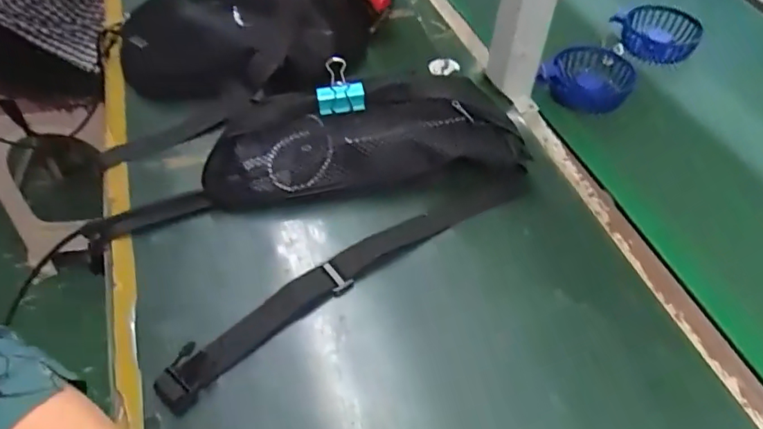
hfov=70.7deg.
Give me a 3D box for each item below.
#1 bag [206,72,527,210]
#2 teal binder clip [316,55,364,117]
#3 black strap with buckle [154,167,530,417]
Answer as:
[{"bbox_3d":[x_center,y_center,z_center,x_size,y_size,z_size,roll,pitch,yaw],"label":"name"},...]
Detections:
[{"bbox_3d":[-0.018,-0.067,0.494,0.286,0.081,0.089,-8,50,-7],"label":"bag"},{"bbox_3d":[-0.035,-0.115,0.481,0.042,0.044,0.031,2,50,1],"label":"teal binder clip"},{"bbox_3d":[-0.014,0.040,0.446,0.355,0.015,0.040,-30,56,-23],"label":"black strap with buckle"}]

